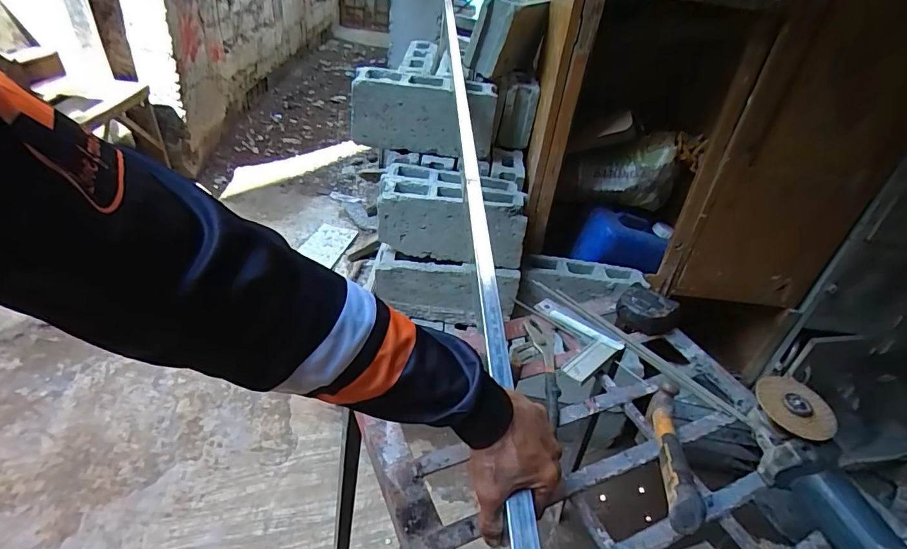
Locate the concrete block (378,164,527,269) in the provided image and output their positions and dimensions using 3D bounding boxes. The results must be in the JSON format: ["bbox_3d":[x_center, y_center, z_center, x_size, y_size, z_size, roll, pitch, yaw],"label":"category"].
[{"bbox_3d":[0.000,-0.166,1.302,0.390,0.184,0.199,9,36,0],"label":"concrete block"}]

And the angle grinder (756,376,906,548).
[{"bbox_3d":[0.408,0.237,0.479,0.080,0.083,0.276,3,37,-9],"label":"angle grinder"}]

